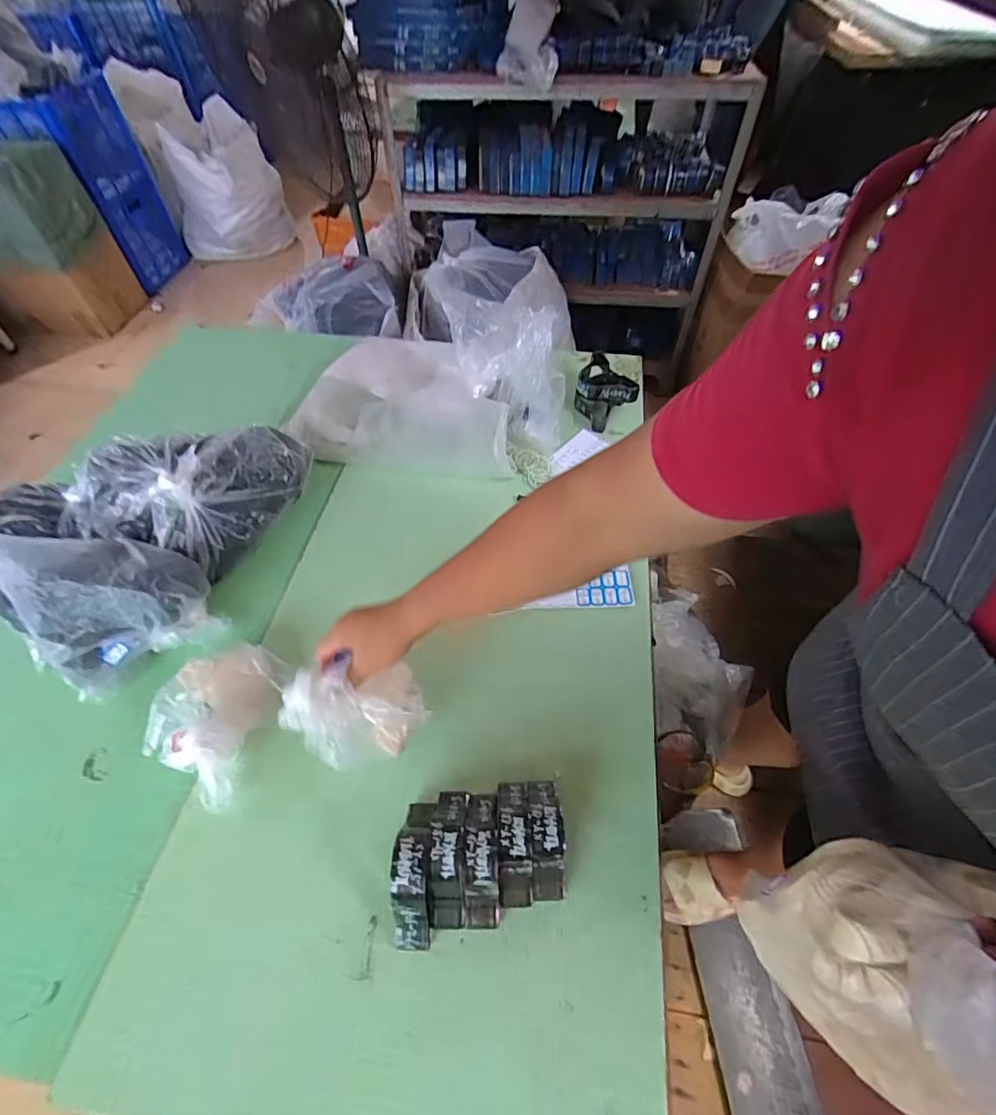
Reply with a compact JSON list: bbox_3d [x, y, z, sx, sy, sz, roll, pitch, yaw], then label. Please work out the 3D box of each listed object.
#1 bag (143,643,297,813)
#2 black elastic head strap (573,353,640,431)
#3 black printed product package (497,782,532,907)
[{"bbox_3d":[-0.342,0.194,0.600,0.131,0.059,0.157,12,51,9],"label":"bag"},{"bbox_3d":[0.202,-0.320,0.973,0.103,0.066,0.138,-20,54,-17],"label":"black elastic head strap"},{"bbox_3d":[0.016,0.284,0.515,0.033,0.068,0.111,-1,51,-2],"label":"black printed product package"}]

